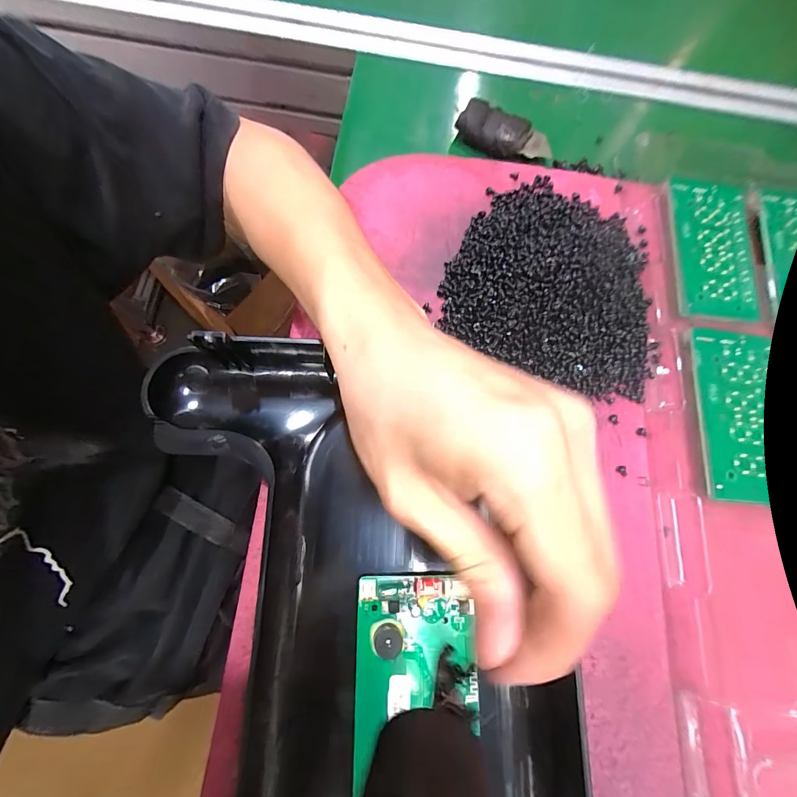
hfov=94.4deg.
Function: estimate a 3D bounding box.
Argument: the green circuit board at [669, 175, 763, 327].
[{"bbox_3d":[0.214,-0.102,0.248,0.055,0.005,0.101,4,77,1],"label":"green circuit board"}]

